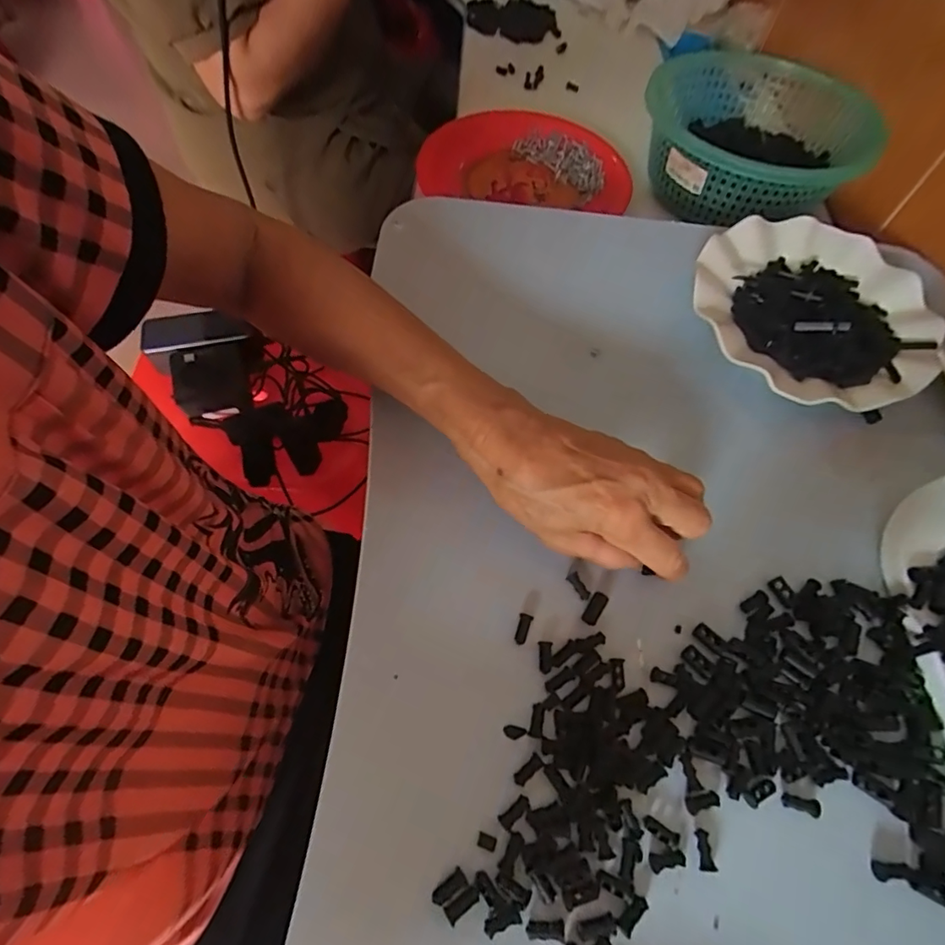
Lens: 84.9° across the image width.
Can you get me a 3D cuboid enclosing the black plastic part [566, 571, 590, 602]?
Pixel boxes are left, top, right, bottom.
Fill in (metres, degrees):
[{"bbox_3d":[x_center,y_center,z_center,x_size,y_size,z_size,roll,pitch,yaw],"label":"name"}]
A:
[{"bbox_3d":[0.062,0.067,0.301,0.007,0.004,0.017,-26,66,-16],"label":"black plastic part"}]

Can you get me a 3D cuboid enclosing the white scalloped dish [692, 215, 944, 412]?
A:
[{"bbox_3d":[0.260,-0.126,0.394,0.168,0.030,0.181,1,61,-3],"label":"white scalloped dish"}]

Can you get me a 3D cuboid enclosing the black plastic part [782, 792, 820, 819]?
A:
[{"bbox_3d":[0.163,0.164,0.256,0.018,0.004,0.008,17,62,6],"label":"black plastic part"}]

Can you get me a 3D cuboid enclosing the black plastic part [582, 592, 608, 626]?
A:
[{"bbox_3d":[0.070,0.078,0.297,0.009,0.004,0.019,30,77,13],"label":"black plastic part"}]

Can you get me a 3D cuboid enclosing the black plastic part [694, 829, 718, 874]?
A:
[{"bbox_3d":[0.111,0.179,0.244,0.007,0.004,0.017,2,61,-3],"label":"black plastic part"}]

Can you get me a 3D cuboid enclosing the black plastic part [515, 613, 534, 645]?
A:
[{"bbox_3d":[0.028,0.087,0.288,0.007,0.004,0.017,16,62,5],"label":"black plastic part"}]

